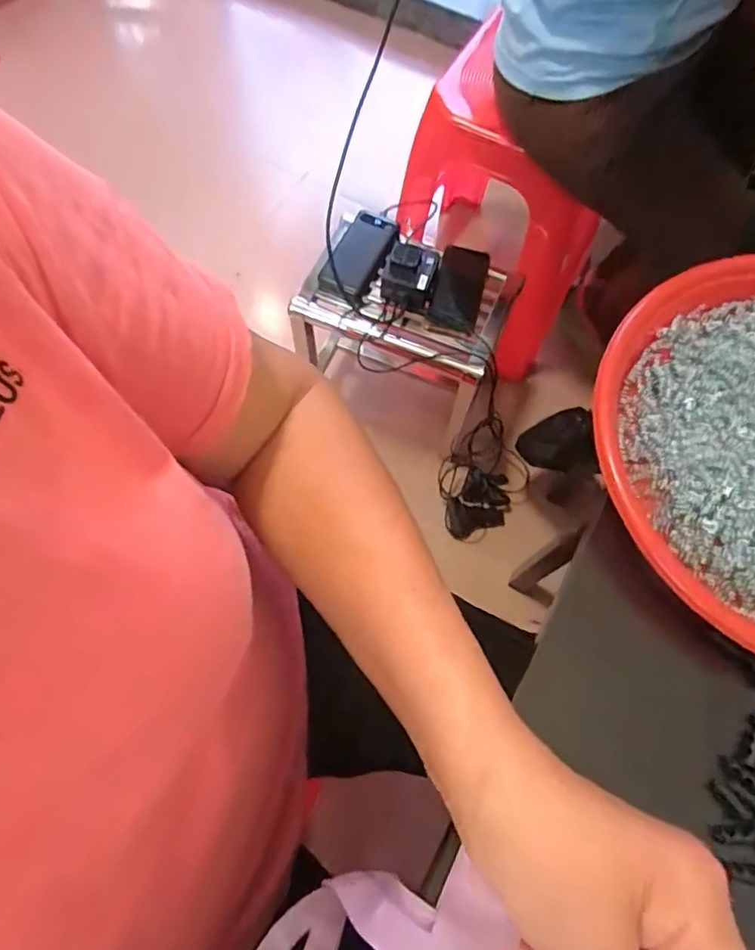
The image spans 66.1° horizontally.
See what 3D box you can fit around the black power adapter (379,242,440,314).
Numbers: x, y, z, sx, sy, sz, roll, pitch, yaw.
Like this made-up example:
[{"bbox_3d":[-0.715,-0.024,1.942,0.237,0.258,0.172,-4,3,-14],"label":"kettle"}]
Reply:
[{"bbox_3d":[0.045,-0.300,0.874,0.078,0.059,0.088,13,68,5],"label":"black power adapter"}]

